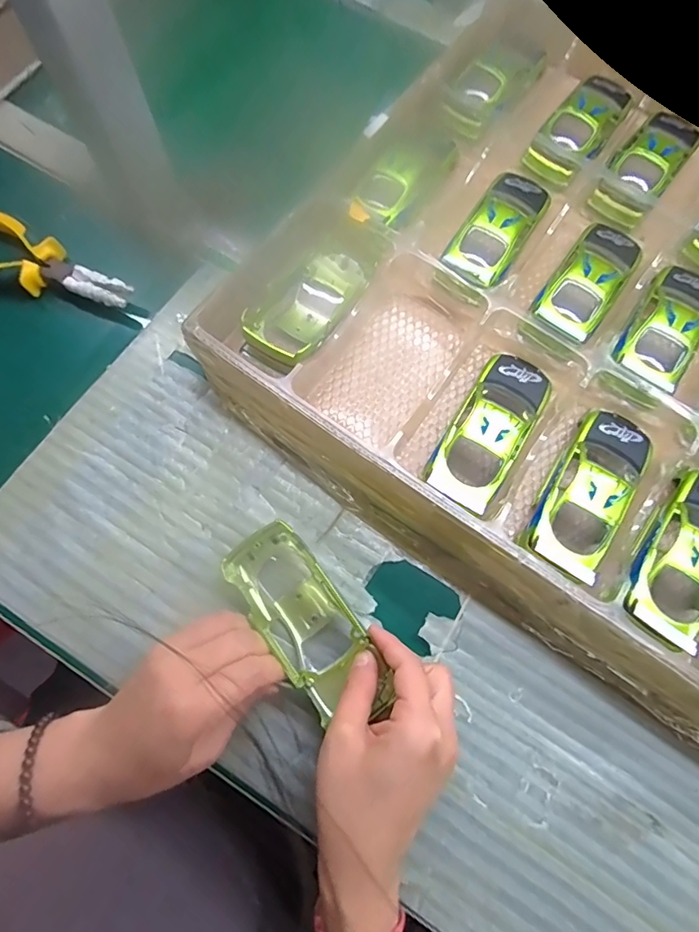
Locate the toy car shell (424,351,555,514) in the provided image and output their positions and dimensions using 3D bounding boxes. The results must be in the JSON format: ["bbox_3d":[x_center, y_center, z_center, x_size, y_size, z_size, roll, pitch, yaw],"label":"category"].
[{"bbox_3d":[0.098,-0.025,0.336,0.050,0.034,0.124,31,74,8],"label":"toy car shell"}]

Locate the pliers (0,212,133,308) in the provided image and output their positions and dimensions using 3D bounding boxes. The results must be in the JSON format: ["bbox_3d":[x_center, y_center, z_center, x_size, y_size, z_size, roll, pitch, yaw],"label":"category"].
[{"bbox_3d":[-0.252,-0.159,0.380,0.167,0.021,0.057,21,73,4],"label":"pliers"}]

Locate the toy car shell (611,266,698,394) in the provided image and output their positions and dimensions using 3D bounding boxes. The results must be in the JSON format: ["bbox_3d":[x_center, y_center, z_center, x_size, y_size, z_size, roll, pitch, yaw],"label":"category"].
[{"bbox_3d":[0.245,-0.110,0.365,0.051,0.023,0.114,36,75,9],"label":"toy car shell"}]

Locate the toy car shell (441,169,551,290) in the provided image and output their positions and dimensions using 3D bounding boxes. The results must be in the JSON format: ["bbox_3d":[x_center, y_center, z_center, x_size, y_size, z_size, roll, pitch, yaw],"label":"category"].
[{"bbox_3d":[0.120,-0.192,0.385,0.050,0.026,0.124,33,74,8],"label":"toy car shell"}]

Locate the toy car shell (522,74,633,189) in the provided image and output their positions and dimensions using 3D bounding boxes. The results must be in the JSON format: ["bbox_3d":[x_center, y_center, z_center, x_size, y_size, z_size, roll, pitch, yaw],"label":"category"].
[{"bbox_3d":[0.208,-0.303,0.420,0.051,0.024,0.129,37,75,9],"label":"toy car shell"}]

